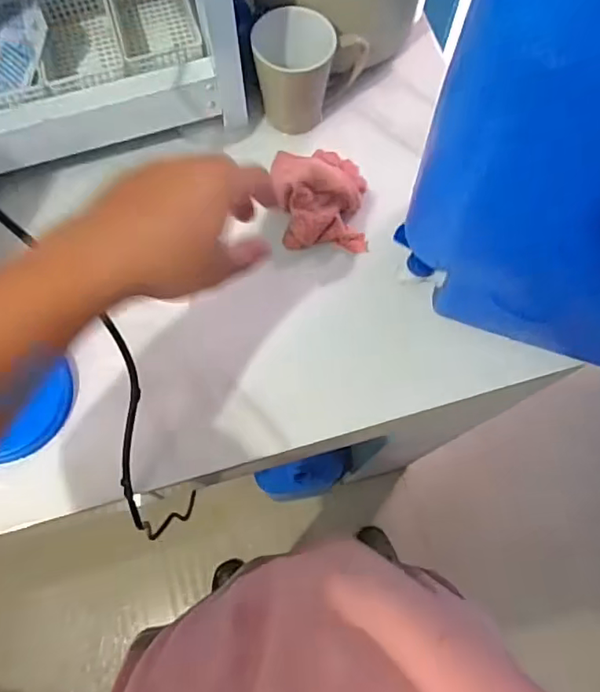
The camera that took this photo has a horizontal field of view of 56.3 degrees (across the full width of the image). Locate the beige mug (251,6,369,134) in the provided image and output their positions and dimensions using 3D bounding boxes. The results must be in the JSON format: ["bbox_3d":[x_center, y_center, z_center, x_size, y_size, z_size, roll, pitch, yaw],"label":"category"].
[{"bbox_3d":[0.002,-0.278,0.575,0.115,0.095,0.076,13,73,4],"label":"beige mug"}]

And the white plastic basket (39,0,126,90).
[{"bbox_3d":[-0.218,-0.301,0.555,0.079,0.035,0.122,-16,73,-5],"label":"white plastic basket"}]

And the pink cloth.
[{"bbox_3d":[0.020,-0.160,0.568,0.099,0.047,0.122,1,72,0],"label":"pink cloth"}]

